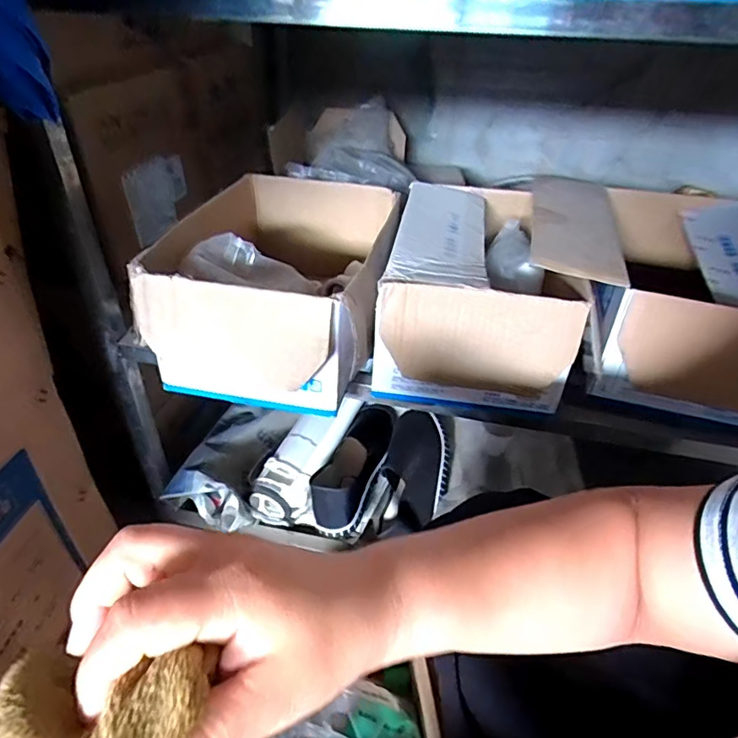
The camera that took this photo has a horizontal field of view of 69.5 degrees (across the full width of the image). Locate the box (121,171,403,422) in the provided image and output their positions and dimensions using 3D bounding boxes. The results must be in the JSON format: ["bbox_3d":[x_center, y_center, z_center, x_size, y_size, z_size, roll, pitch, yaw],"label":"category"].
[{"bbox_3d":[-0.110,-0.111,0.651,0.261,0.141,0.343,6,36,7],"label":"box"}]

